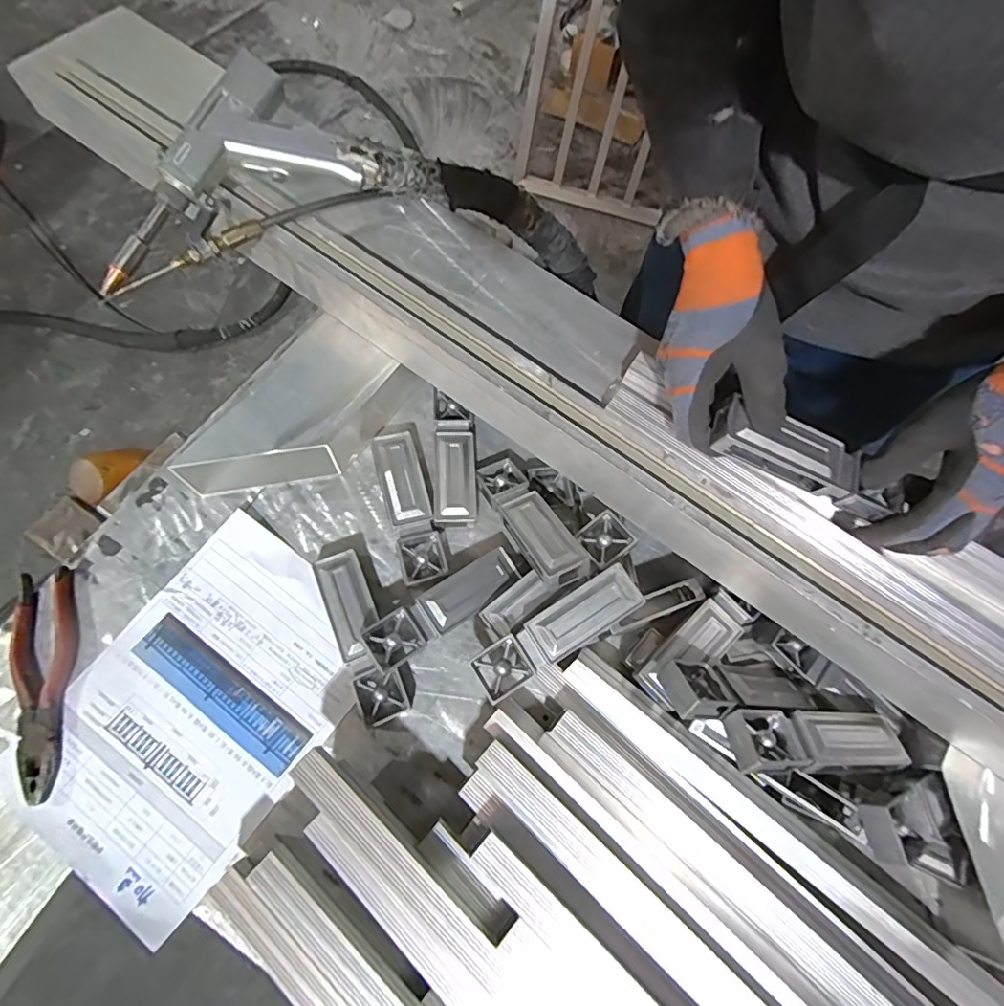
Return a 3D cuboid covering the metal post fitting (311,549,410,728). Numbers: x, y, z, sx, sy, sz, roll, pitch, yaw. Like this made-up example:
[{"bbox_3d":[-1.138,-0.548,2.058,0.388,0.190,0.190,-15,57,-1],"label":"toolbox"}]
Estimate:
[{"bbox_3d":[-0.128,0.119,0.492,0.040,0.025,0.152,-20,73,-12],"label":"metal post fitting"}]

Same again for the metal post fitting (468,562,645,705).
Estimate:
[{"bbox_3d":[0.047,0.112,0.471,0.152,0.039,0.042,-30,71,-13],"label":"metal post fitting"}]

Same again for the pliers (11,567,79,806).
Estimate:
[{"bbox_3d":[-0.394,0.150,0.467,0.044,0.015,0.188,-13,71,-10],"label":"pliers"}]

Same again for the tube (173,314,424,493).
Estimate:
[{"bbox_3d":[-0.201,-0.079,0.541,0.104,0.074,0.221,38,71,9],"label":"tube"}]

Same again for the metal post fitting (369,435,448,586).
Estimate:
[{"bbox_3d":[-0.093,0.003,0.547,0.045,0.029,0.157,-14,72,-10],"label":"metal post fitting"}]

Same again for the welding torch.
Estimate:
[{"bbox_3d":[-0.221,-0.300,0.500,0.299,0.060,0.128,-23,106,-12],"label":"welding torch"}]

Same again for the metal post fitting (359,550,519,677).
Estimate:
[{"bbox_3d":[-0.054,0.098,0.511,0.157,0.044,0.044,-32,76,-15],"label":"metal post fitting"}]

